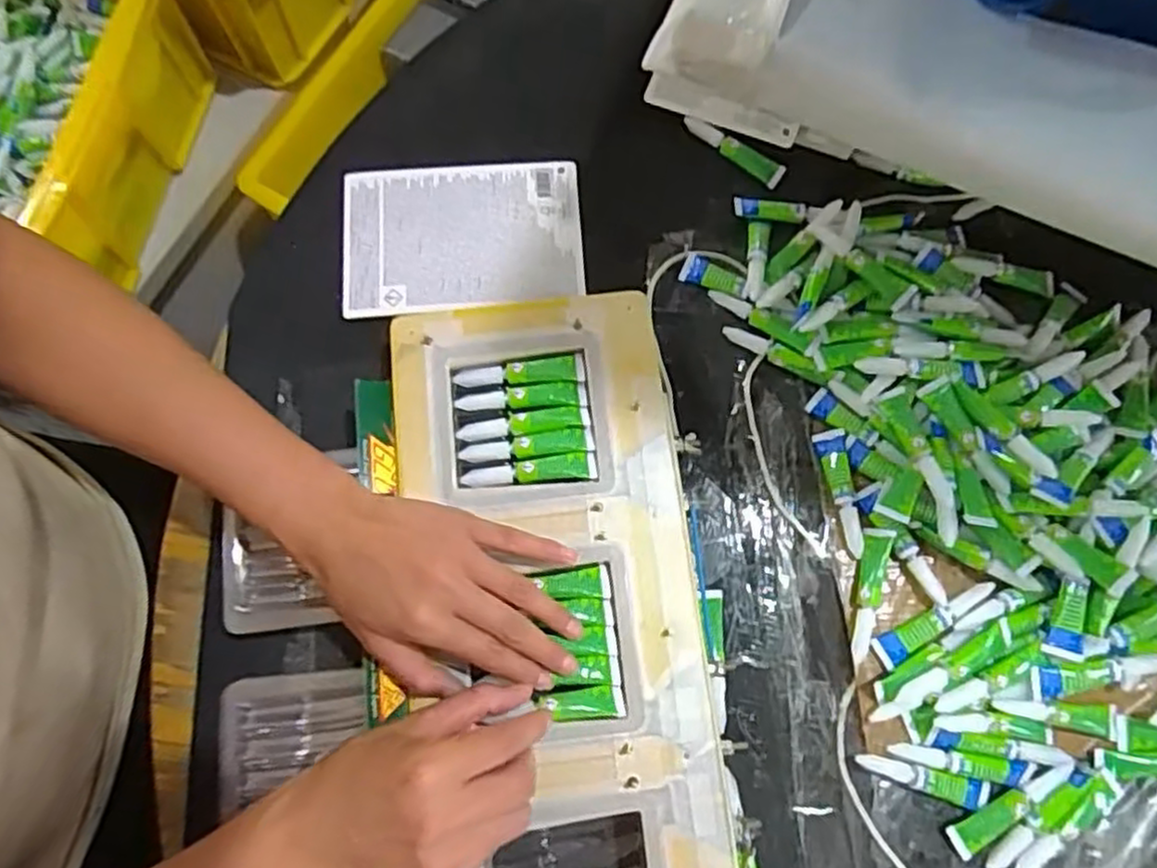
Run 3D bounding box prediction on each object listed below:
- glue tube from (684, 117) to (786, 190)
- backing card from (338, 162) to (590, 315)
[{"bbox_3d":[0.116,-0.212,0.542,0.081,0.010,0.019,37,77,7],"label":"glue tube"},{"bbox_3d":[-0.084,-0.140,0.529,0.169,0.009,0.112,-4,74,-2],"label":"backing card"}]

